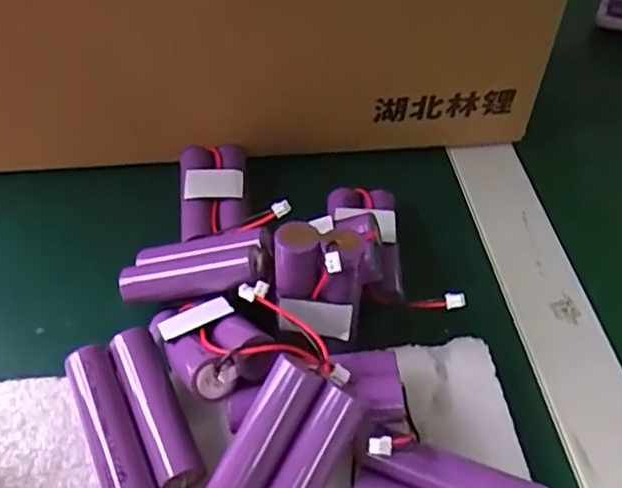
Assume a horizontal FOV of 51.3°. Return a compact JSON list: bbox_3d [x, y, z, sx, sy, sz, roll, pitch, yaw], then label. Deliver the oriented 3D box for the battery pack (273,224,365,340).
[{"bbox_3d":[0.003,0.020,0.272,0.034,0.060,0.022,0,50,-4],"label":"battery pack"}]

